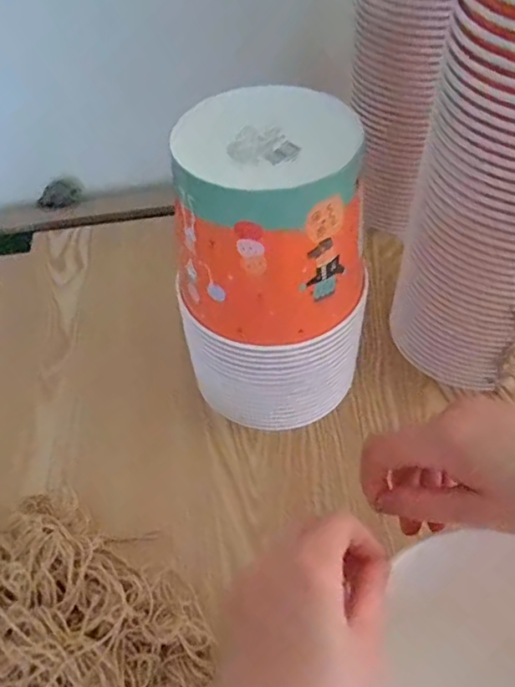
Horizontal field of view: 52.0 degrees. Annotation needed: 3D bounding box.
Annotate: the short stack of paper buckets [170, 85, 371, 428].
[{"bbox_3d":[0.009,-0.052,0.449,0.144,0.257,0.135,-6,51,-1],"label":"short stack of paper buckets"}]

